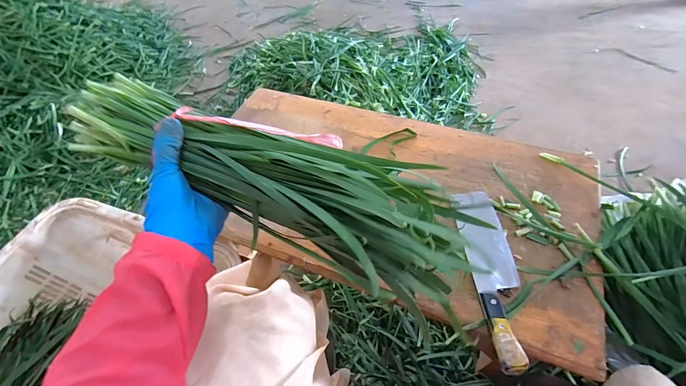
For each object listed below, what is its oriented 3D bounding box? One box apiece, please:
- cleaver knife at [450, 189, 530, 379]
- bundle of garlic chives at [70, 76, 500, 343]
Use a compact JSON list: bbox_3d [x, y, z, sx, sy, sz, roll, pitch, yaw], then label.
[{"bbox_3d":[0.224,0.113,0.488,0.064,0.022,0.268,-4,55,2],"label":"cleaver knife"},{"bbox_3d":[-0.073,-0.029,0.340,0.420,0.069,0.143,23,59,7],"label":"bundle of garlic chives"}]

